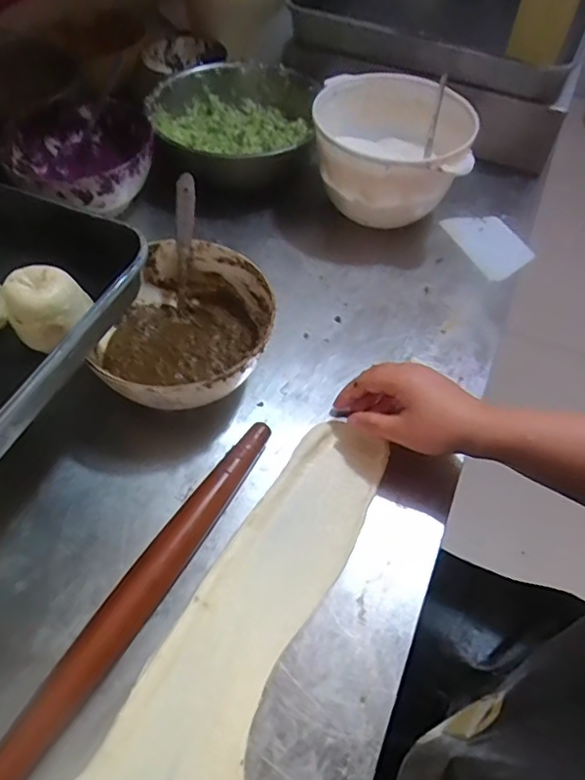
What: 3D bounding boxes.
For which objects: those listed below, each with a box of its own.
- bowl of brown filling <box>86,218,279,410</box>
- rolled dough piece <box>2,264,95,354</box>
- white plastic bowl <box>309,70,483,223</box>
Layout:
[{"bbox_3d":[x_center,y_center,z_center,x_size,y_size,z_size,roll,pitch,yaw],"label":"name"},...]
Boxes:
[{"bbox_3d":[-0.098,-0.049,0.534,0.154,0.086,0.178,16,56,10],"label":"bowl of brown filling"},{"bbox_3d":[-0.185,-0.064,0.428,0.057,0.044,0.045,-25,59,-18],"label":"rolled dough piece"},{"bbox_3d":[0.117,-0.268,0.669,0.172,0.121,0.174,0,54,-1],"label":"white plastic bowl"}]

